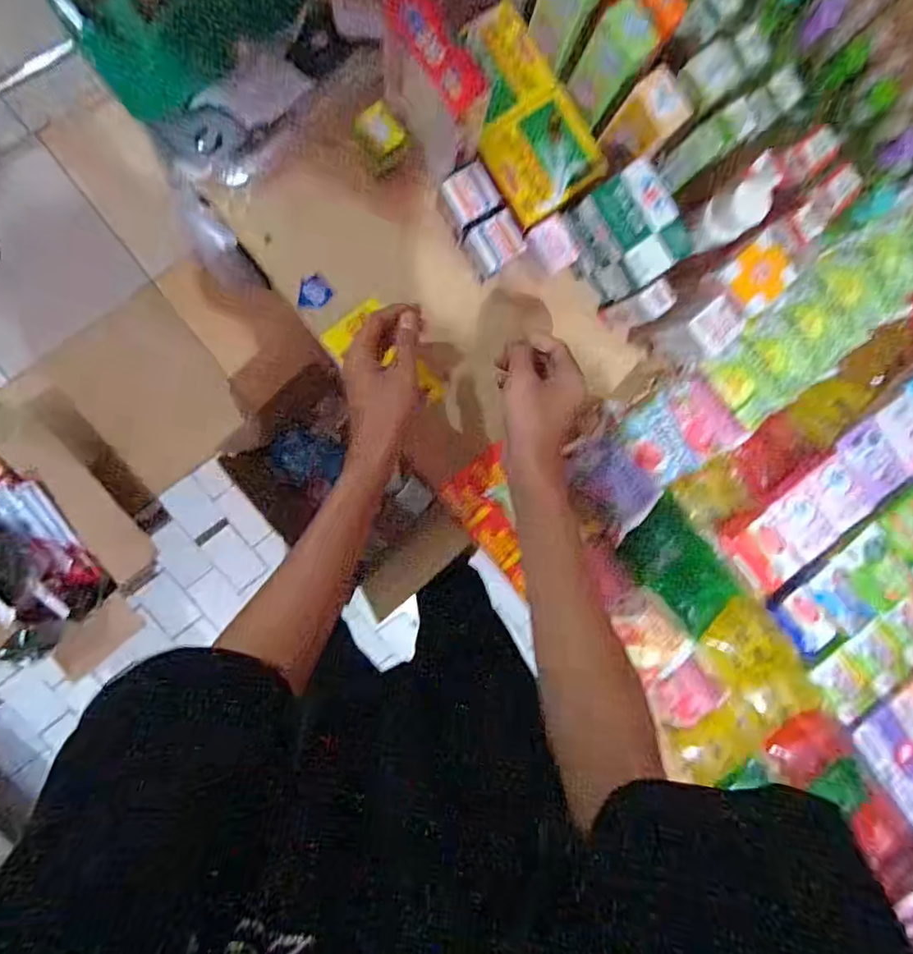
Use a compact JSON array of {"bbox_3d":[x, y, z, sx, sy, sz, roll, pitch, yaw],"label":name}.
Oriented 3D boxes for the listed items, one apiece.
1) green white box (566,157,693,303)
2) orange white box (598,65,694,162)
[{"bbox_3d":[0.156,-0.220,0.481,0.076,0.056,0.089,-35,99,0],"label":"green white box"},{"bbox_3d":[0.166,-0.311,0.468,0.047,0.066,0.041,37,89,-7],"label":"orange white box"}]

